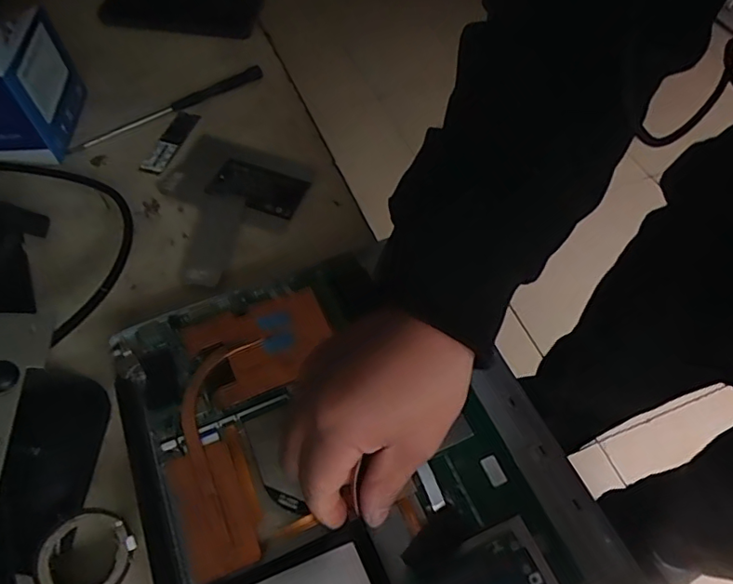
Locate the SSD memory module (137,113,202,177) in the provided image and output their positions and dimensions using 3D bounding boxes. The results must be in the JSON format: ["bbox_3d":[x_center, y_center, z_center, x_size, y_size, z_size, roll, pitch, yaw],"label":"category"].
[{"bbox_3d":[-0.173,-0.133,0.481,0.021,0.005,0.078,15,55,8],"label":"SSD memory module"}]

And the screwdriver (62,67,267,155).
[{"bbox_3d":[-0.178,-0.168,0.497,0.184,0.017,0.013,-30,61,-22],"label":"screwdriver"}]

